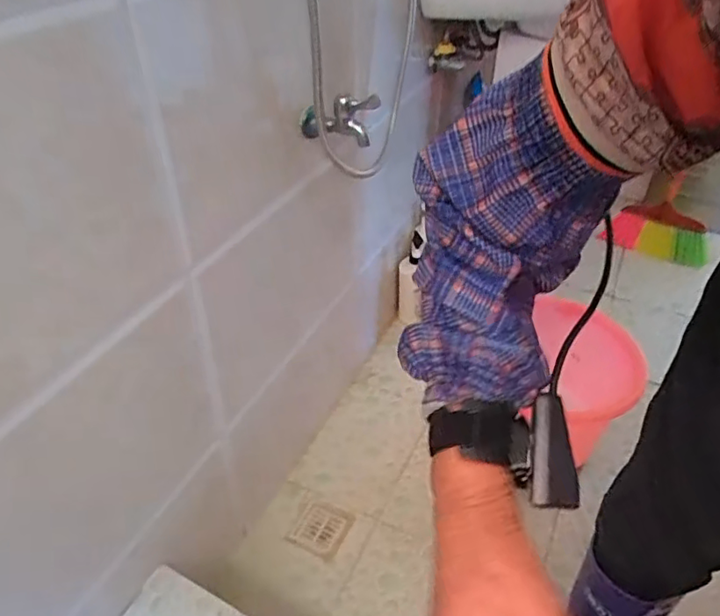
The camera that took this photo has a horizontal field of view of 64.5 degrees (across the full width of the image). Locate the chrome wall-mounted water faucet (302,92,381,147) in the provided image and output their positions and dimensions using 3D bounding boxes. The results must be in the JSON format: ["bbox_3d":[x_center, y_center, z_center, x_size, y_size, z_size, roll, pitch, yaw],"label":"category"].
[{"bbox_3d":[-0.025,-0.234,0.703,0.097,0.056,0.062,0,40,0],"label":"chrome wall-mounted water faucet"}]

